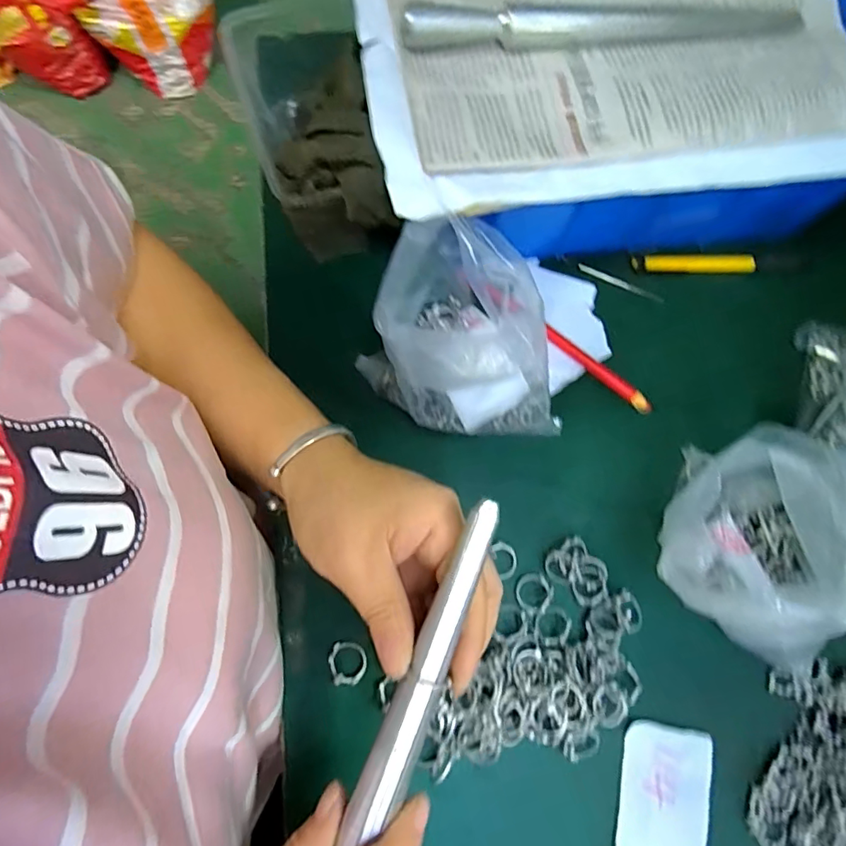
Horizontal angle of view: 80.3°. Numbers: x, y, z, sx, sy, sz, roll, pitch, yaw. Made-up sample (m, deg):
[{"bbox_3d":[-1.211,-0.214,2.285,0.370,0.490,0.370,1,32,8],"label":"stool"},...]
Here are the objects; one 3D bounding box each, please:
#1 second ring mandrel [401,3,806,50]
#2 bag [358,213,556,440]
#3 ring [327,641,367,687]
[{"bbox_3d":[0.108,-0.233,0.295,0.235,0.016,0.021,-5,75,-3],"label":"second ring mandrel"},{"bbox_3d":[0.030,-0.042,0.302,0.133,0.093,0.092,40,77,8],"label":"bag"},{"bbox_3d":[-0.044,0.142,0.296,0.022,0.010,0.024,1,75,-2],"label":"ring"}]

